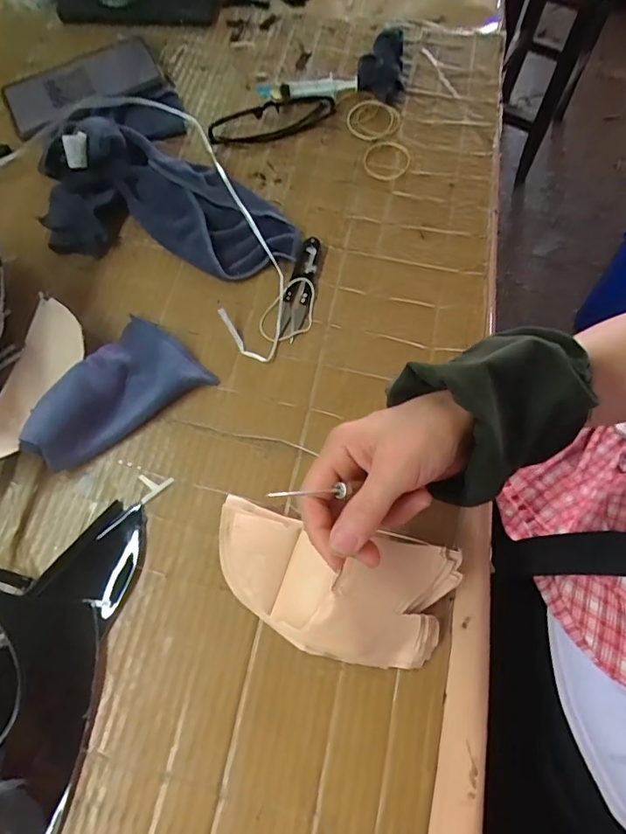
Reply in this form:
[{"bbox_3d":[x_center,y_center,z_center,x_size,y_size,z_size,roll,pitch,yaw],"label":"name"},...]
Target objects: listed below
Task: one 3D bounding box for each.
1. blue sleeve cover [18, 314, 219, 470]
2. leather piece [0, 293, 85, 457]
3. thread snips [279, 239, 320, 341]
[{"bbox_3d":[-0.166,-0.027,0.402,0.137,0.039,0.084,-37,73,-13],"label":"blue sleeve cover"},{"bbox_3d":[-0.230,-0.020,0.396,0.073,0.039,0.142,31,72,11],"label":"leather piece"},{"bbox_3d":[-0.012,-0.118,0.449,0.022,0.008,0.097,11,69,4],"label":"thread snips"}]

